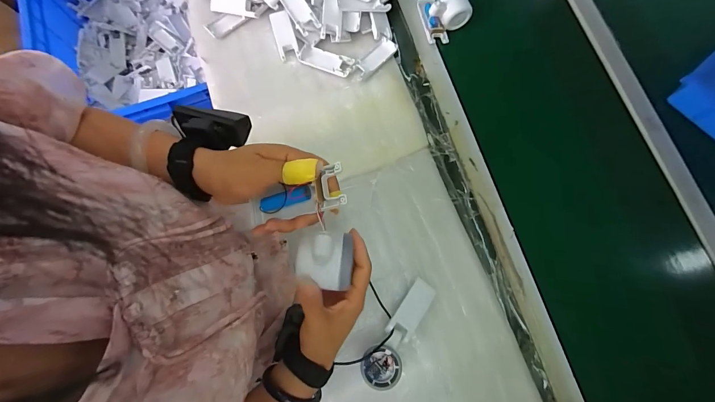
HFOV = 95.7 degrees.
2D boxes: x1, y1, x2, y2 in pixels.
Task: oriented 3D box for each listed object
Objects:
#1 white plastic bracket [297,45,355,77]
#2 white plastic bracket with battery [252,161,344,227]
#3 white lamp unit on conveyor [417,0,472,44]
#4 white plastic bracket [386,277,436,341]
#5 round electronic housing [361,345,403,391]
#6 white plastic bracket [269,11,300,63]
[{"bbox_3d":[-0.061,-0.270,0.623,0.106,0.015,0.038,23,78,4],"label":"white plastic bracket"},{"bbox_3d":[-0.055,-0.002,0.300,0.096,0.016,0.034,-18,77,17],"label":"white plastic bracket with battery"},{"bbox_3d":[0.170,-0.369,0.631,0.084,0.055,0.098,-14,78,-5],"label":"white lamp unit on conveyor"},{"bbox_3d":[0.085,0.169,0.503,0.038,0.012,0.098,38,64,7],"label":"white plastic bracket"},{"bbox_3d":[0.034,0.235,0.457,0.057,0.017,0.052,0,75,0],"label":"round electronic housing"},{"bbox_3d":[-0.143,-0.323,0.632,0.042,0.009,0.098,-15,88,12],"label":"white plastic bracket"}]

